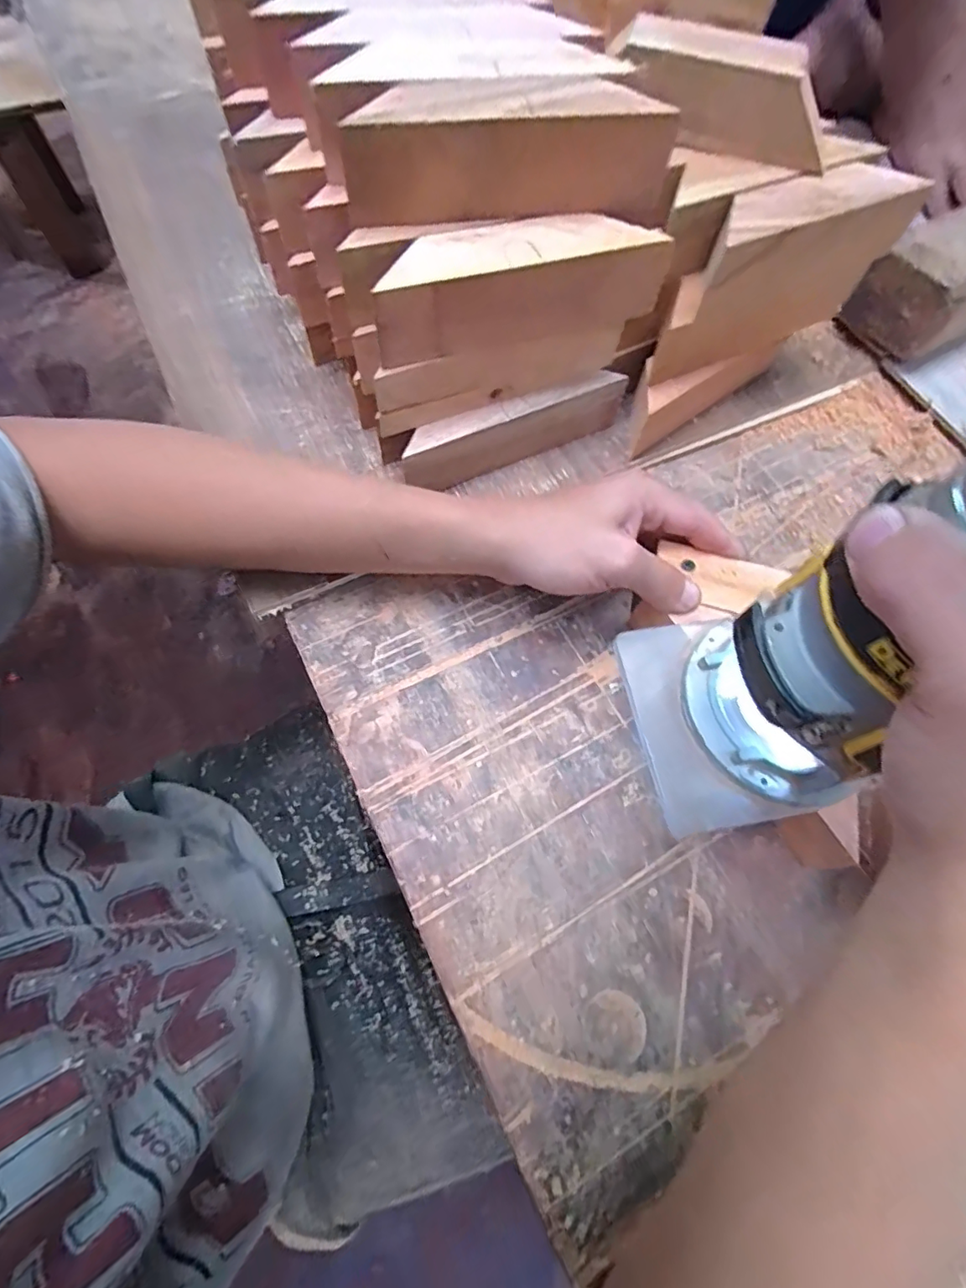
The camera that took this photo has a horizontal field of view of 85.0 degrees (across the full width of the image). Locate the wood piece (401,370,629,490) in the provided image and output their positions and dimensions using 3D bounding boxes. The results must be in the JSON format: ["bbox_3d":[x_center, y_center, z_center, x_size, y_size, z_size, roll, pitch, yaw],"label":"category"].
[{"bbox_3d":[0.022,-0.140,0.346,0.160,0.042,0.021,-25,71,-13],"label":"wood piece"}]

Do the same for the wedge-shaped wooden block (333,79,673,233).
[{"bbox_3d":[0.014,-0.241,0.259,0.161,0.043,0.032,-11,68,-8],"label":"wedge-shaped wooden block"}]

